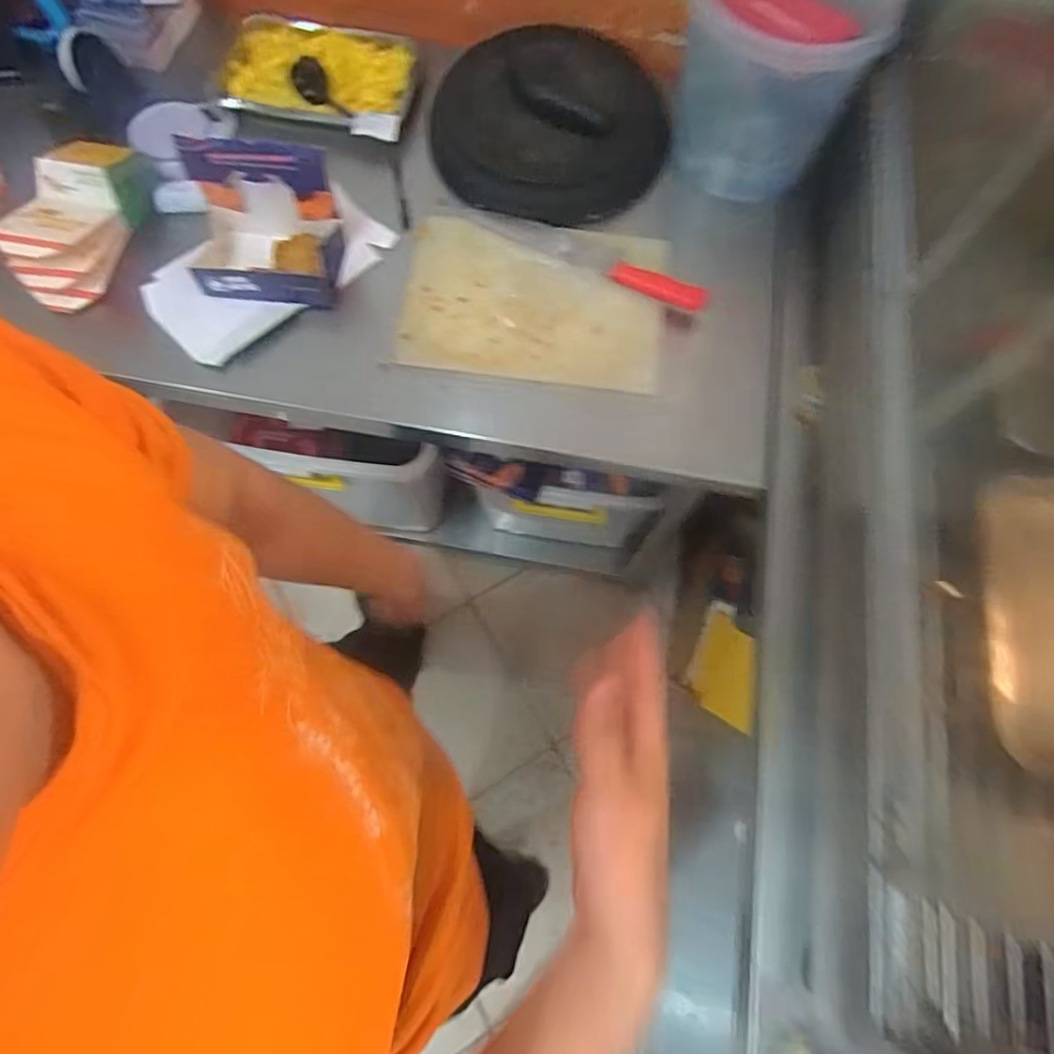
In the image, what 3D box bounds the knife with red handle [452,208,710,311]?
[{"bbox_3d":[0.076,-0.382,0.882,0.369,0.026,0.058,27,73,8],"label":"knife with red handle"}]

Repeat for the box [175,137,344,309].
[{"bbox_3d":[-0.342,-0.379,0.797,0.181,0.168,0.106,6,71,1],"label":"box"}]

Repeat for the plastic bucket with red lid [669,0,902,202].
[{"bbox_3d":[0.320,-0.636,0.863,0.221,0.211,0.248,10,71,3],"label":"plastic bucket with red lid"}]

